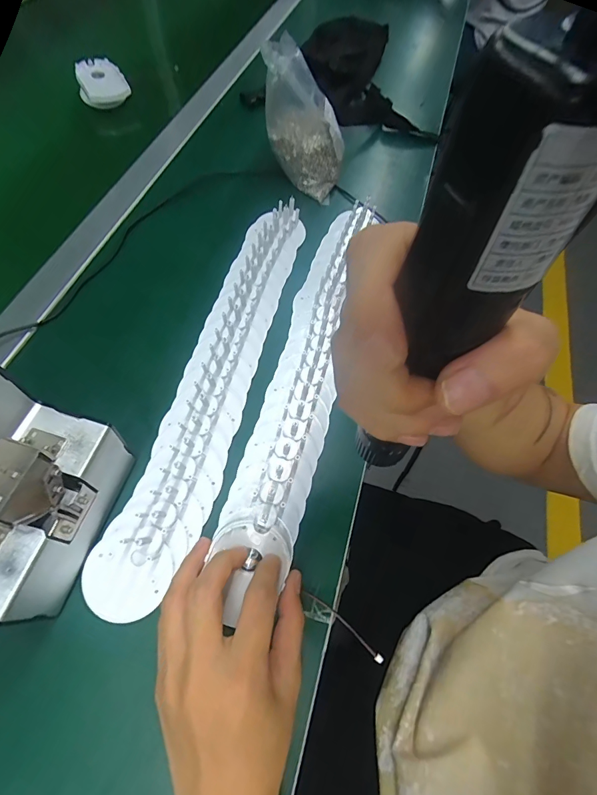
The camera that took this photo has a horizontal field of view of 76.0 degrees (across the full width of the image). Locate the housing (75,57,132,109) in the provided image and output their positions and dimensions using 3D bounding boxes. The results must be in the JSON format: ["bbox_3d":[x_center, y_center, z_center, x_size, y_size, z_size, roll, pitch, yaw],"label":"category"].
[{"bbox_3d":[-0.280,-0.447,0.544,0.070,0.037,0.057,-22,64,-13],"label":"housing"}]

